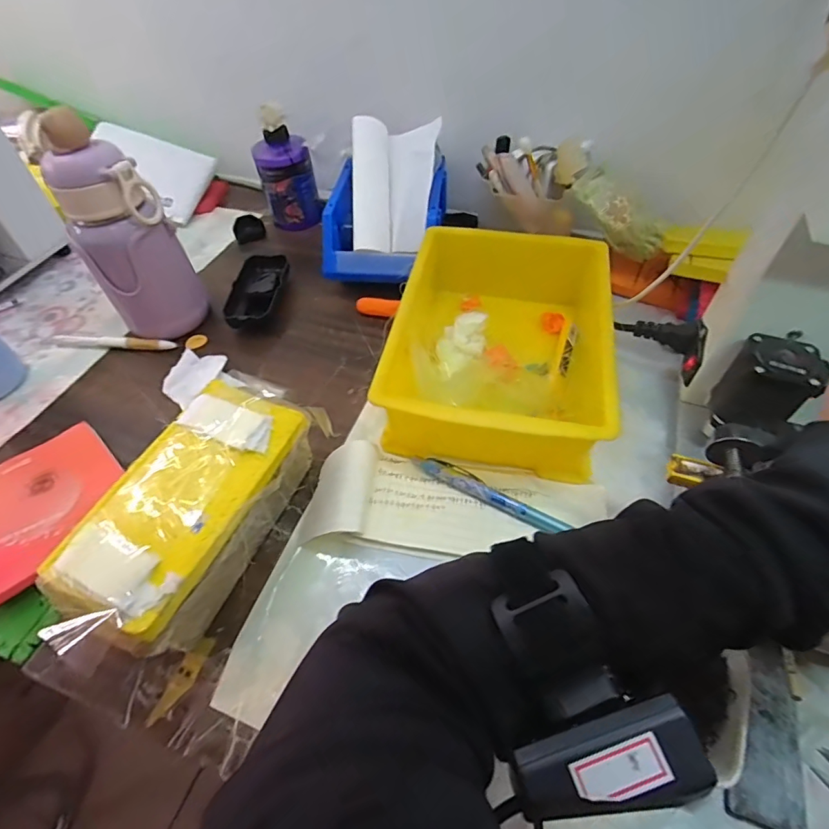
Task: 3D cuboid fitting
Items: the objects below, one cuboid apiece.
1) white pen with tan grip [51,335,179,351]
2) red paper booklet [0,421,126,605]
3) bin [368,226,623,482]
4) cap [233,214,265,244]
[{"bbox_3d":[-0.321,-0.076,0.502,0.141,0.010,0.015,4,53,6],"label":"white pen with tan grip"},{"bbox_3d":[-0.292,0.071,0.367,0.125,0.007,0.123,36,54,29],"label":"red paper booklet"},{"bbox_3d":[0.077,-0.062,0.433,0.177,0.082,0.236,8,53,9],"label":"bin"},{"bbox_3d":[-0.218,-0.245,0.626,0.038,0.024,0.038,-1,52,2],"label":"cap"}]

